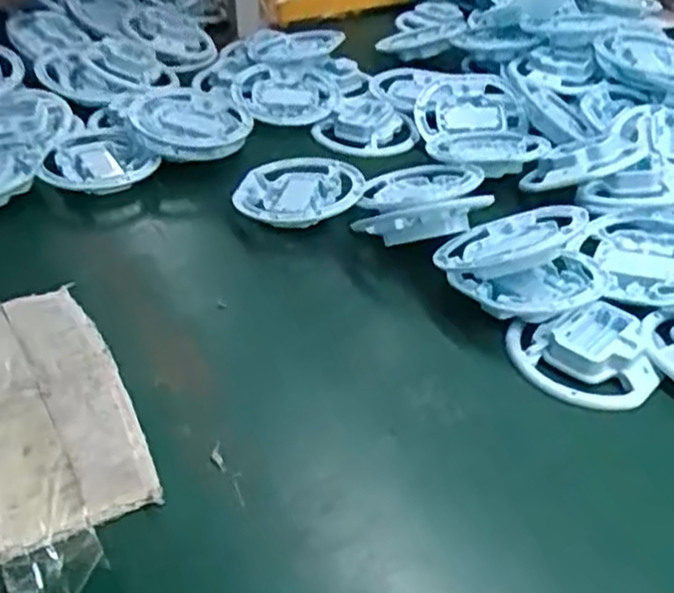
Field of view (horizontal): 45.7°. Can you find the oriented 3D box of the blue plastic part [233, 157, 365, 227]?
[{"bbox_3d":[-0.028,-0.089,0.657,0.096,0.023,0.096,1,38,3],"label":"blue plastic part"}]

